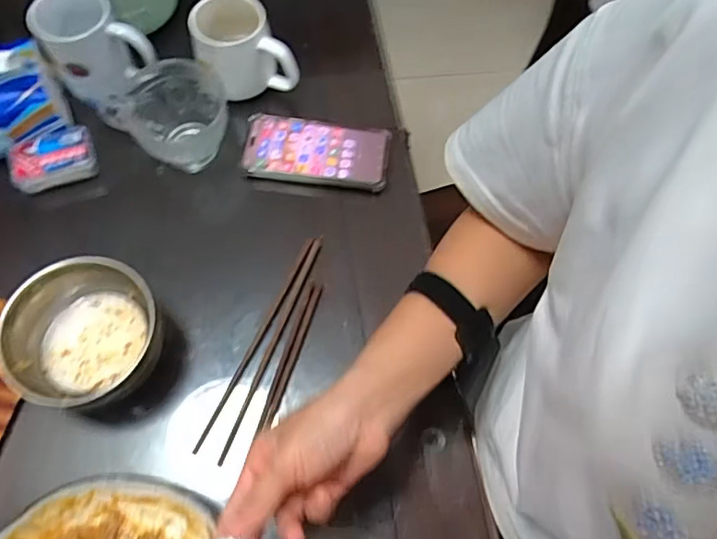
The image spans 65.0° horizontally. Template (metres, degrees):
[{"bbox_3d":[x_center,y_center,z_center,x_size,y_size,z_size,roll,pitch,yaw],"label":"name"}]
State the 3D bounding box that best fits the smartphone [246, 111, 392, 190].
[{"bbox_3d":[-0.049,-0.136,0.657,0.166,0.018,0.079,9,66,1],"label":"smartphone"}]

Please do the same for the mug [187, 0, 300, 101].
[{"bbox_3d":[-0.134,-0.262,0.662,0.112,0.080,0.079,-10,67,-7],"label":"mug"}]

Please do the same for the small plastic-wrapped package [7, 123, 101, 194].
[{"bbox_3d":[-0.342,-0.123,0.630,0.088,0.028,0.053,-20,69,-11],"label":"small plastic-wrapped package"}]

